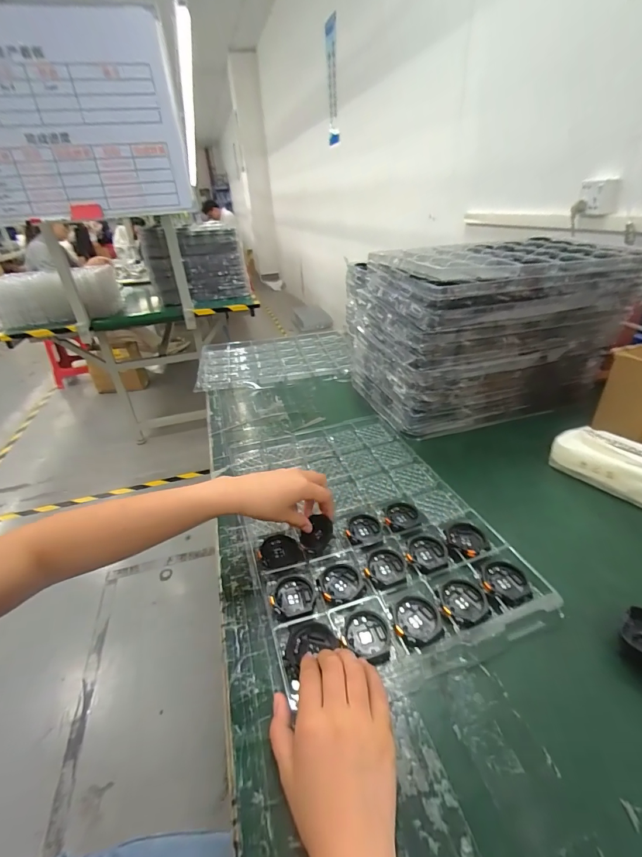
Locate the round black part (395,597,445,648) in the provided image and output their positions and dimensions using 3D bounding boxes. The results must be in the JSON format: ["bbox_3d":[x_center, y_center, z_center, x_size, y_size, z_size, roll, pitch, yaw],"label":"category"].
[{"bbox_3d":[0.102,0.200,0.391,0.047,0.012,0.053,1,32,8],"label":"round black part"}]

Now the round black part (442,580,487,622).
[{"bbox_3d":[0.157,0.190,0.408,0.043,0.011,0.050,5,33,14],"label":"round black part"}]

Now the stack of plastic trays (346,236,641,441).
[{"bbox_3d":[0.319,-0.208,0.778,0.441,0.278,0.324,-14,33,-15],"label":"stack of plastic trays"}]

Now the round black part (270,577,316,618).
[{"bbox_3d":[-0.031,0.188,0.422,0.048,0.008,0.050,-3,32,2],"label":"round black part"}]

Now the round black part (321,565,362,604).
[{"bbox_3d":[0.024,0.180,0.436,0.045,0.004,0.049,-3,32,2],"label":"round black part"}]

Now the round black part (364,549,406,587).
[{"bbox_3d":[0.078,0.170,0.453,0.050,0.009,0.044,-30,40,-35],"label":"round black part"}]

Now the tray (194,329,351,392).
[{"bbox_3d":[-0.124,-0.197,1.062,0.431,0.024,0.330,-8,32,-7],"label":"tray"}]

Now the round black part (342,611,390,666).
[{"bbox_3d":[0.047,0.209,0.382,0.045,0.010,0.052,4,33,12],"label":"round black part"}]

